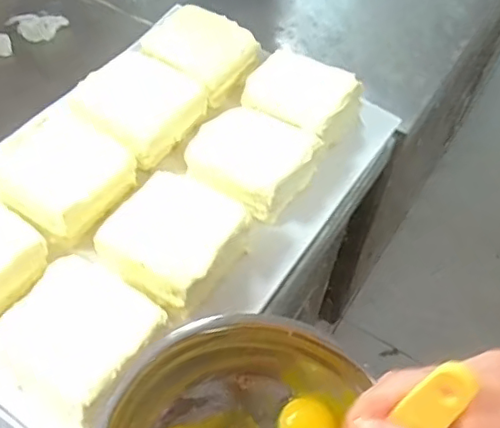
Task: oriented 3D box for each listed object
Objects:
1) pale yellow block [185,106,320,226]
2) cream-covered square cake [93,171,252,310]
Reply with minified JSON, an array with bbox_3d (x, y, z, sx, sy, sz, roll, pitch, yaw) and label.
[{"bbox_3d":[0.000,-0.068,0.709,0.135,0.049,0.119,28,56,17],"label":"pale yellow block"},{"bbox_3d":[-0.082,0.027,0.638,0.128,0.062,0.123,28,56,17],"label":"cream-covered square cake"}]

